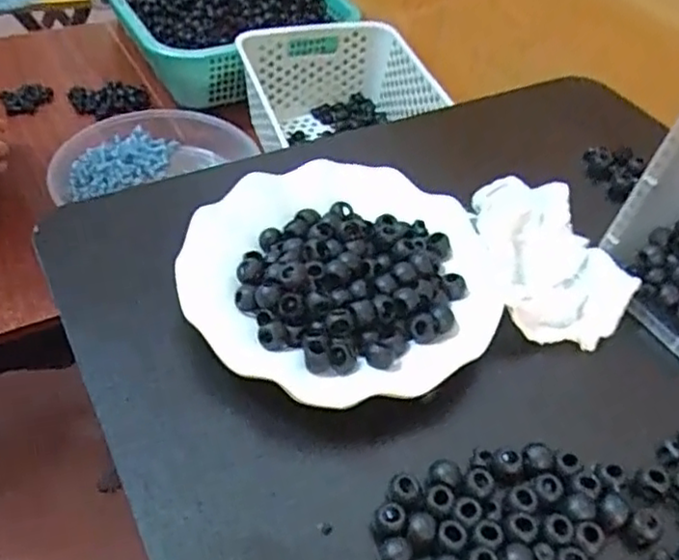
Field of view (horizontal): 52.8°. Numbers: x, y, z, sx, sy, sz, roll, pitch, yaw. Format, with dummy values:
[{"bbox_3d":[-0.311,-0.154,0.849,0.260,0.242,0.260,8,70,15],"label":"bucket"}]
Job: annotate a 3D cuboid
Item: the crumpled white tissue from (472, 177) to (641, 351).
[{"bbox_3d":[0.127,-0.020,0.428,0.082,0.024,0.130,-1,46,-6],"label":"crumpled white tissue"}]

